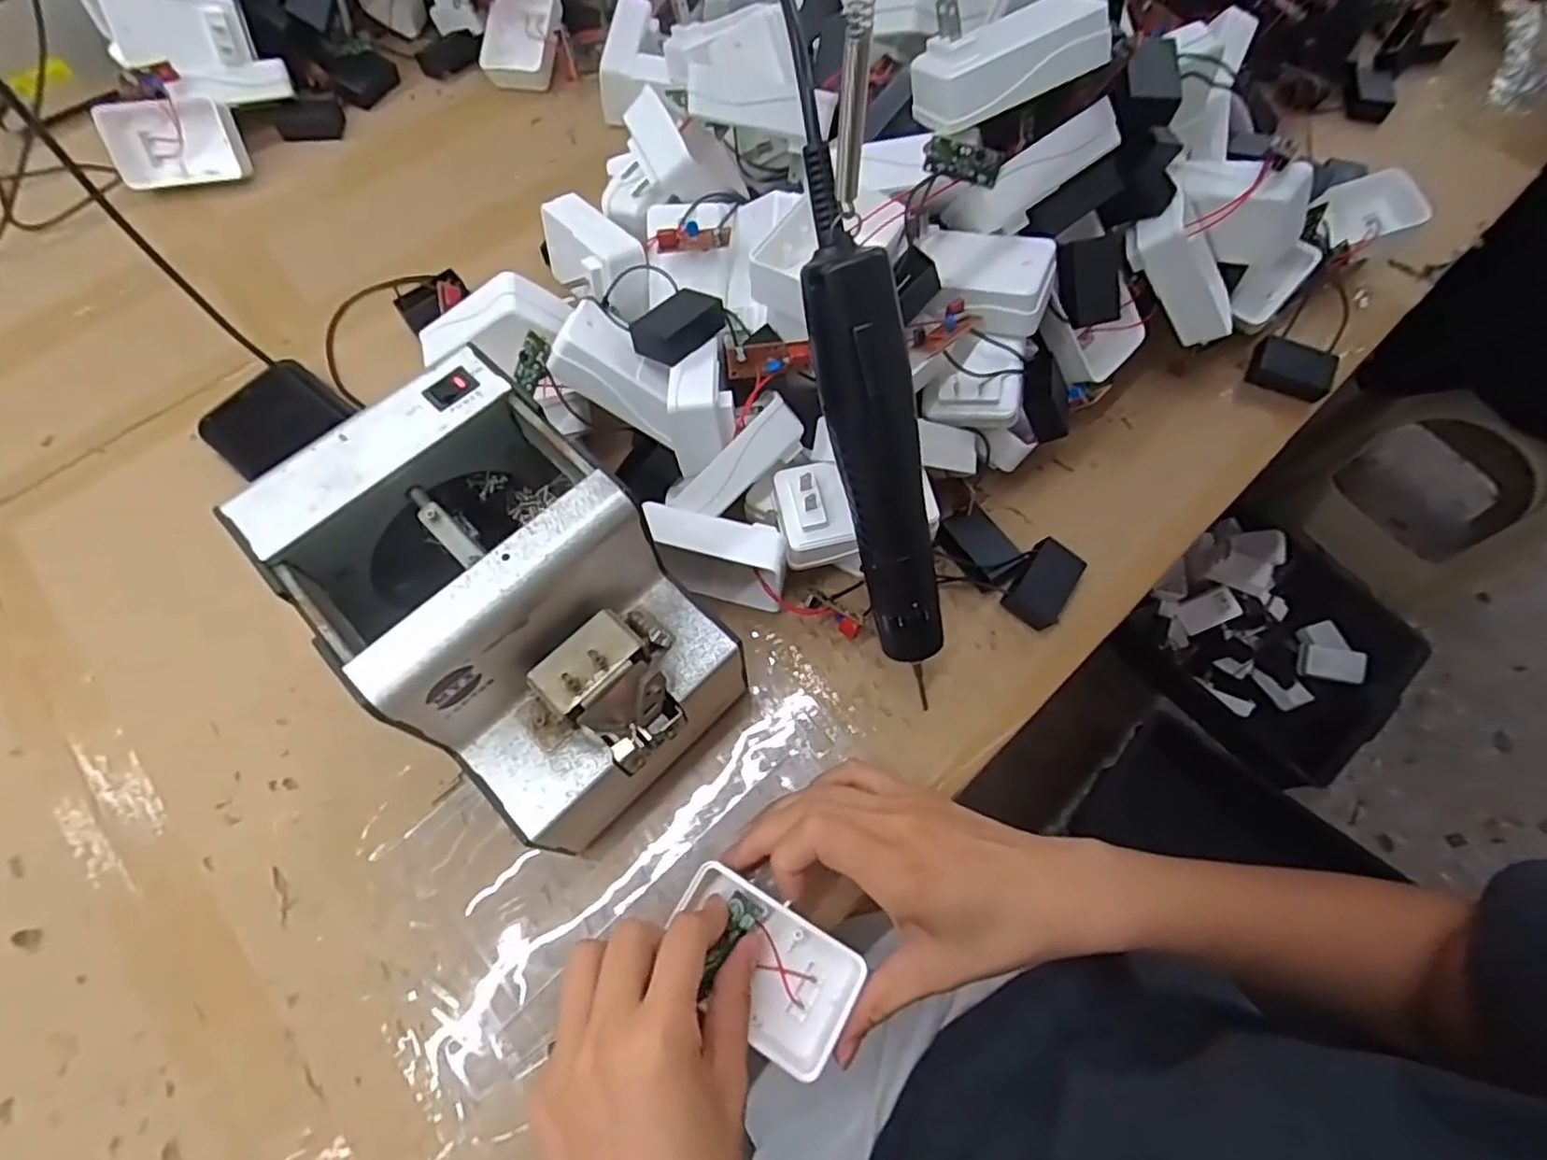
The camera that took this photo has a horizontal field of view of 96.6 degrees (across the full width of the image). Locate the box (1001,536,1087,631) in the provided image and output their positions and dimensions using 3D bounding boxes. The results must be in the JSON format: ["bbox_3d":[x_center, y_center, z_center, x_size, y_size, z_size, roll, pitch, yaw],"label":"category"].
[{"bbox_3d":[0.161,0.003,0.408,0.031,0.020,0.049,32,69,14],"label":"box"}]

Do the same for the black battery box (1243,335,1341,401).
[{"bbox_3d":[0.358,-0.147,0.477,0.051,0.022,0.033,29,68,13],"label":"black battery box"}]

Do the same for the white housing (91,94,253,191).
[{"bbox_3d":[-0.482,-0.353,0.559,0.092,0.058,0.020,-9,24,-7],"label":"white housing"}]

